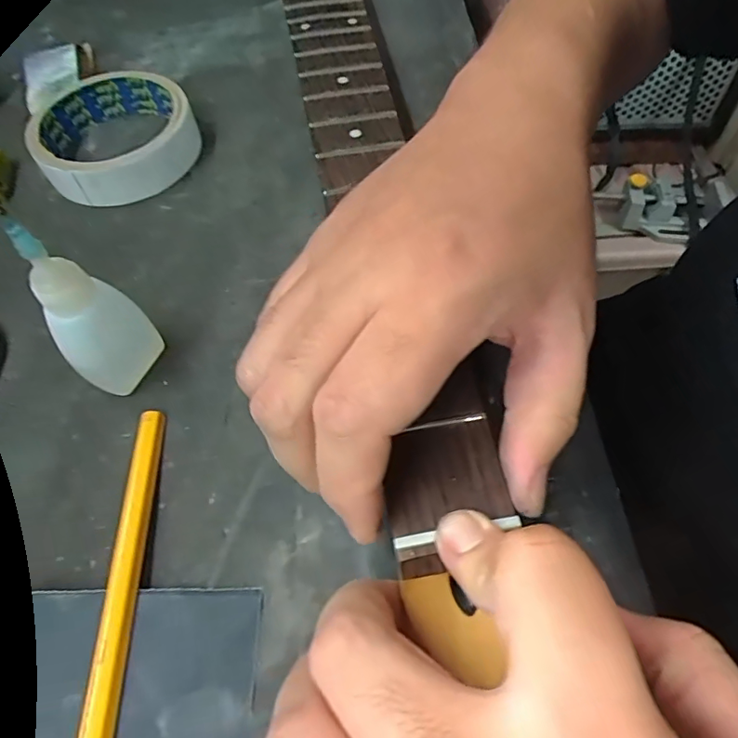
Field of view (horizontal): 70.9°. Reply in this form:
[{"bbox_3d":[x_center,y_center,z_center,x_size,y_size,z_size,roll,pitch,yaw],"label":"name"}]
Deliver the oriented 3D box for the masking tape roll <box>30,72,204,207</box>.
[{"bbox_3d":[-0.145,-0.136,0.300,0.087,0.026,0.090,-16,60,-6],"label":"masking tape roll"}]

